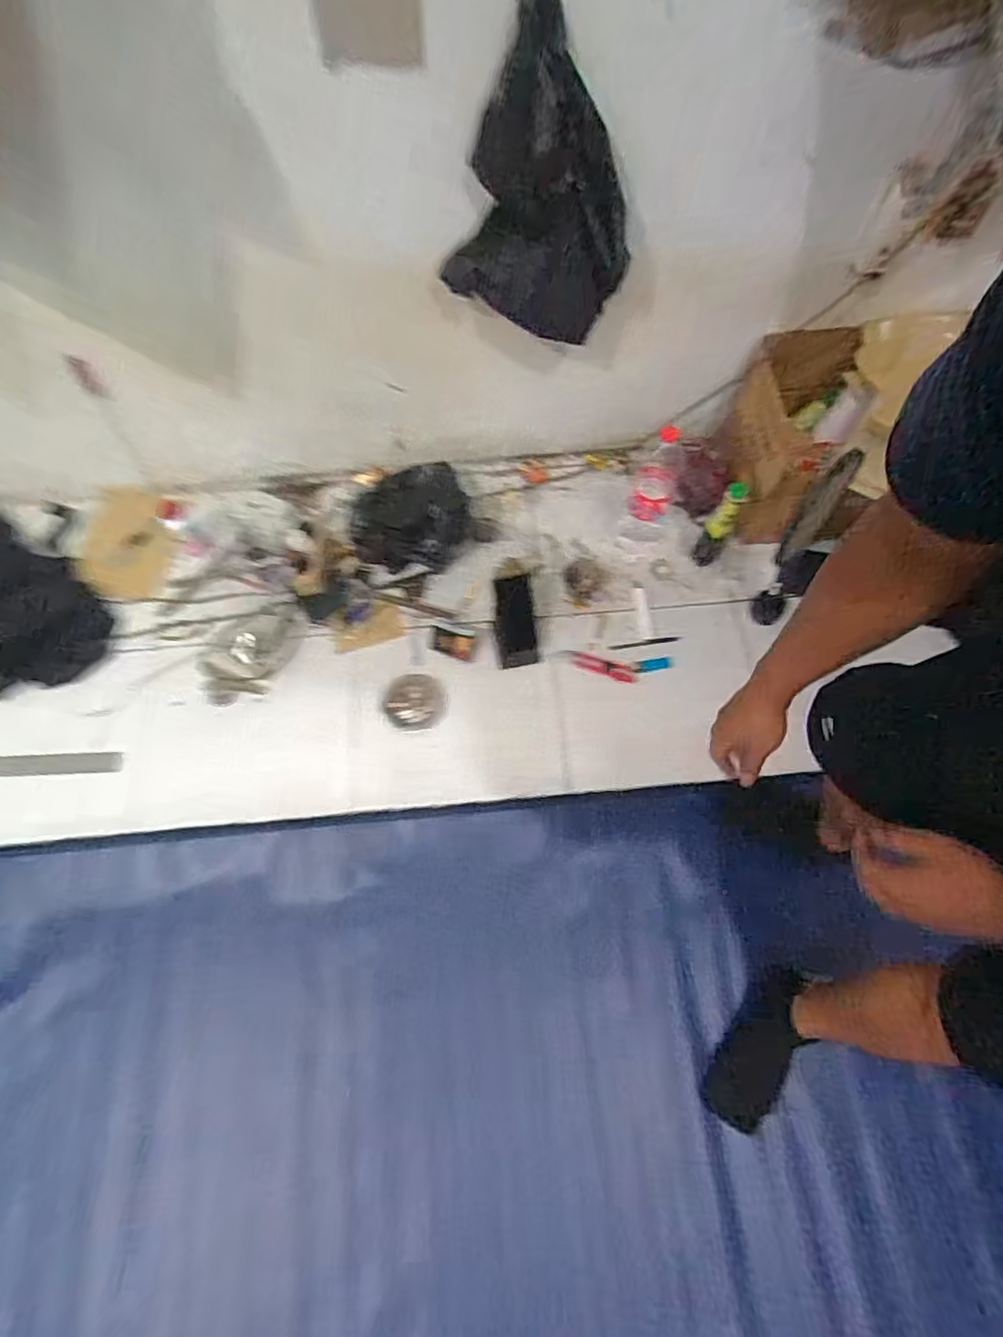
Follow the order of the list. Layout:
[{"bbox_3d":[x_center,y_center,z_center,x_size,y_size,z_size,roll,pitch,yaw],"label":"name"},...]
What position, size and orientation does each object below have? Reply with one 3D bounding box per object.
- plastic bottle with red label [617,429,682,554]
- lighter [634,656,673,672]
[{"bbox_3d":[0.312,-0.353,1.278,0.093,0.272,0.115,21,68,7],"label":"plastic bottle with red label"},{"bbox_3d":[0.312,-0.008,1.280,0.079,0.013,0.028,-7,67,-6],"label":"lighter"}]

